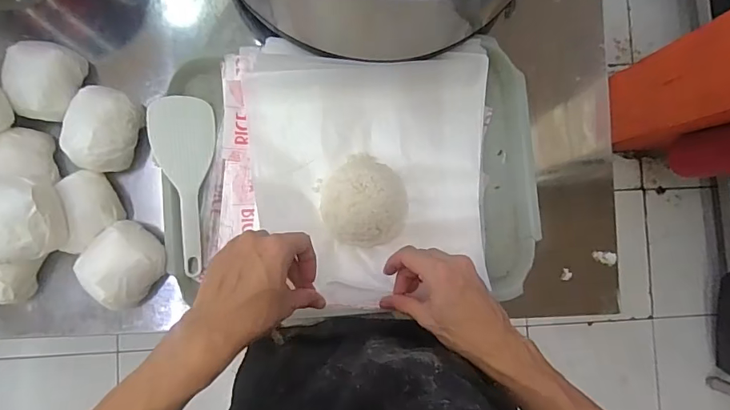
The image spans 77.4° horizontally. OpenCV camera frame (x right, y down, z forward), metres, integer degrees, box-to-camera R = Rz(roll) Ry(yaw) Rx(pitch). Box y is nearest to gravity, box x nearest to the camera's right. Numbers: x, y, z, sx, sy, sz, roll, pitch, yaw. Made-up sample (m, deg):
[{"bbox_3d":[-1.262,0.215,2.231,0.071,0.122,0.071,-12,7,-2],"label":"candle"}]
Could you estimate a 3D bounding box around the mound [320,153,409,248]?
[{"bbox_3d":[0.001,-0.006,0.492,0.094,0.038,0.100,0,87,-4],"label":"mound"}]

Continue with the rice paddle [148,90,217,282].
[{"bbox_3d":[-0.195,-0.021,0.494,0.063,0.015,0.185,-2,91,-35],"label":"rice paddle"}]

